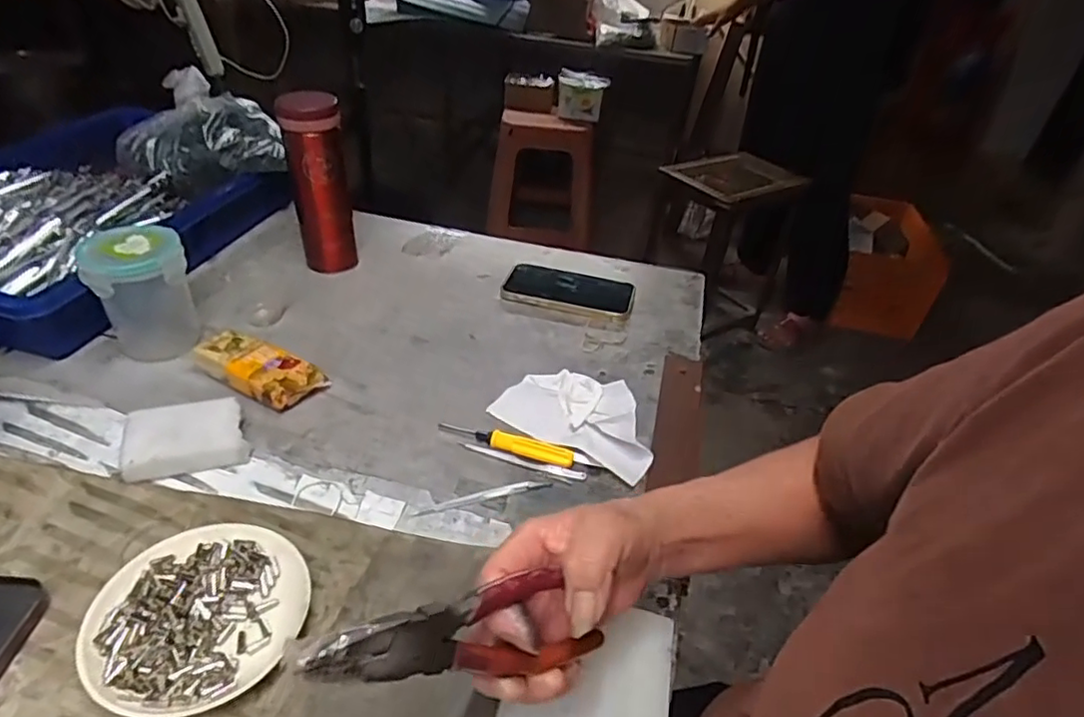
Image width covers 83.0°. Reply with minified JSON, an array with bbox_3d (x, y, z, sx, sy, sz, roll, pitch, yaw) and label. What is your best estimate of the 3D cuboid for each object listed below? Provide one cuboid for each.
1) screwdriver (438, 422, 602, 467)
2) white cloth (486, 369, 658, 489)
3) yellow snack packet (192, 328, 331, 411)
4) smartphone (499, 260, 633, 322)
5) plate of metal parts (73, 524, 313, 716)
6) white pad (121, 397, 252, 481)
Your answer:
[{"bbox_3d":[-0.022,0.071,0.510,0.135,0.013,0.018,14,38,12],"label":"screwdriver"},{"bbox_3d":[0.038,0.038,0.543,0.144,0.034,0.092,22,41,21],"label":"white cloth"},{"bbox_3d":[-0.255,0.012,0.546,0.112,0.034,0.050,18,39,16],"label":"yellow snack packet"},{"bbox_3d":[0.032,-0.082,0.717,0.150,0.018,0.078,13,38,10],"label":"smartphone"},{"bbox_3d":[-0.207,0.155,0.372,0.109,0.022,0.117,3,37,-2],"label":"plate of metal parts"},{"bbox_3d":[-0.278,0.062,0.481,0.080,0.026,0.060,-10,40,-19],"label":"white pad"}]

